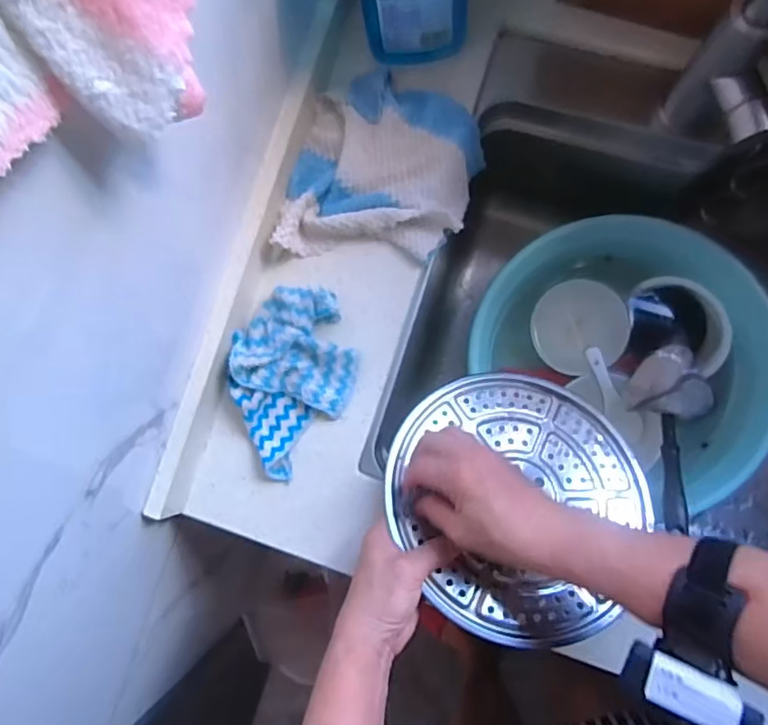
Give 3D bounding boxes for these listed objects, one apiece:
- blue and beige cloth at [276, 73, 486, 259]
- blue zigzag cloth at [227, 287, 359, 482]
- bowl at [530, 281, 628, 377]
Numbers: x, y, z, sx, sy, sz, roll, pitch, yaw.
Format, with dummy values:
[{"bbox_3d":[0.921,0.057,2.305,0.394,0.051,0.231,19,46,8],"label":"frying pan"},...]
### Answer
[{"bbox_3d":[-0.001,-0.173,0.530,0.159,0.045,0.174,17,85,8],"label":"blue and beige cloth"},{"bbox_3d":[-0.079,0.014,0.504,0.114,0.034,0.145,-23,81,3],"label":"blue zigzag cloth"},{"bbox_3d":[0.230,-0.042,0.670,0.105,0.044,0.111,-1,83,6],"label":"bowl"}]

